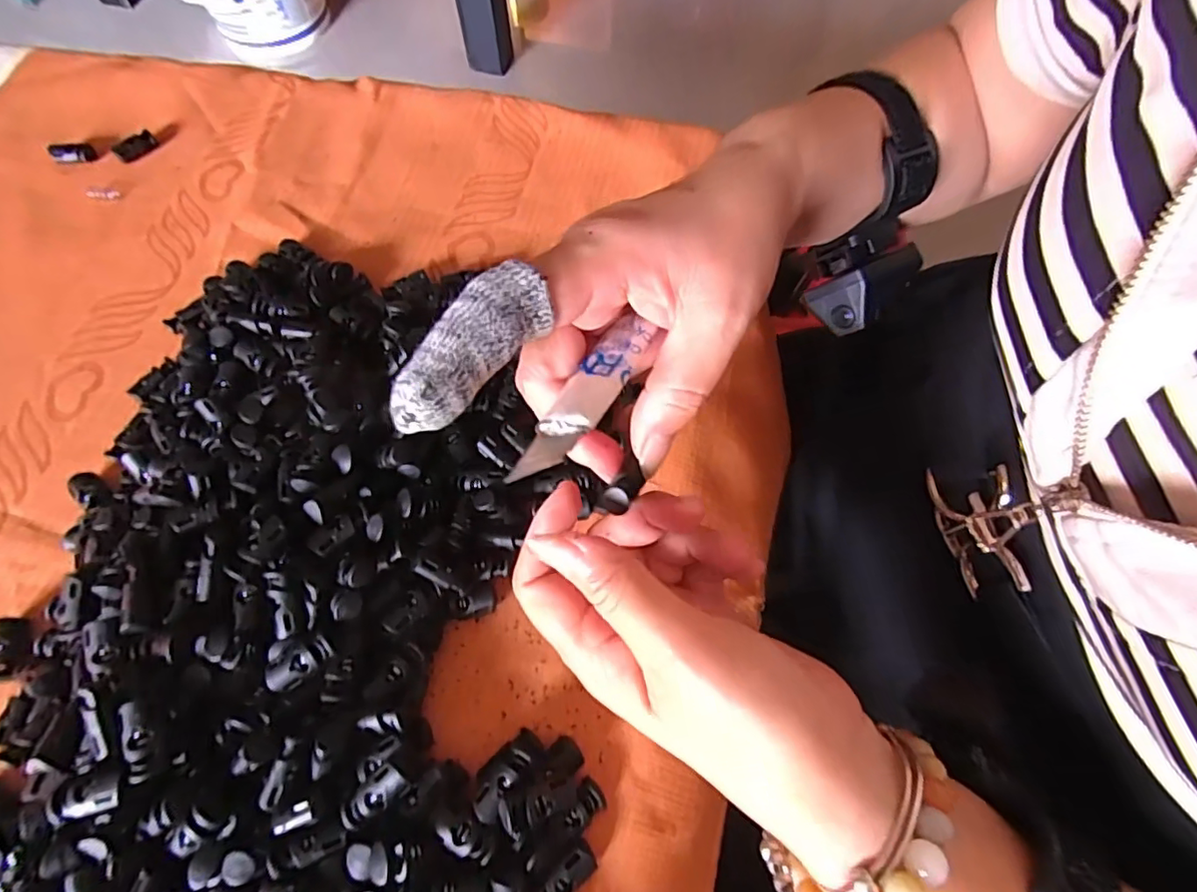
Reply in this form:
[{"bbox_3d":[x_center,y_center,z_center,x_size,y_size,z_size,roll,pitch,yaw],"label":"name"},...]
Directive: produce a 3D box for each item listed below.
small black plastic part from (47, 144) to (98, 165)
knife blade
[{"bbox_3d":[-0.346,-0.191,0.371,0.027,0.009,0.010,-9,65,-4],"label":"small black plastic part"},{"bbox_3d":[-0.003,-0.016,0.179,0.020,0.008,0.076,26,53,12],"label":"knife blade"}]

